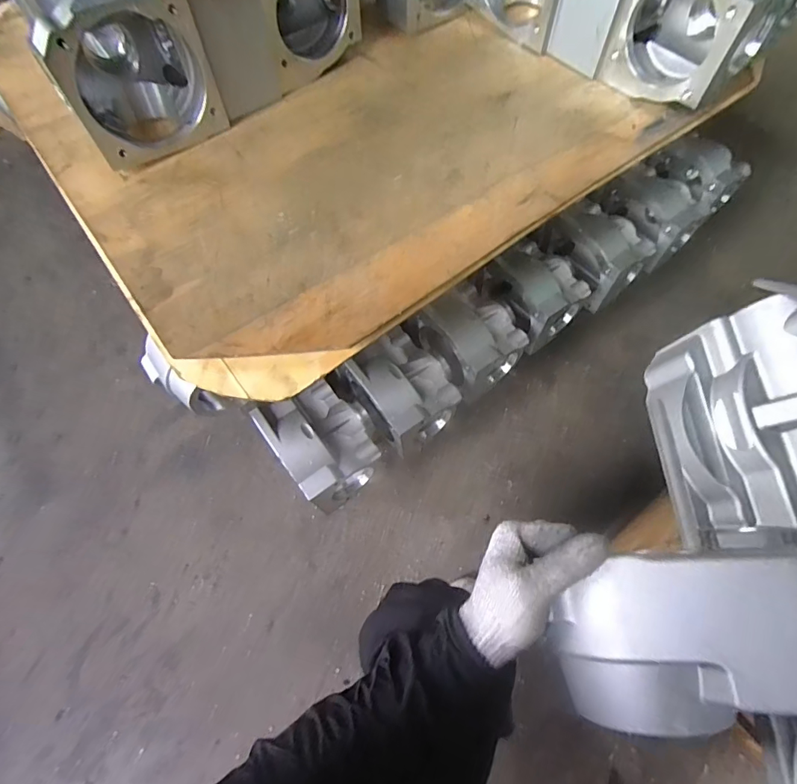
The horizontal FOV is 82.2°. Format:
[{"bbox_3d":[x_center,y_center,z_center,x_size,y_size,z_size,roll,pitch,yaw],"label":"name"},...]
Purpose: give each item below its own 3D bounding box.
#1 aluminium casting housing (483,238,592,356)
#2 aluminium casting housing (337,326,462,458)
[{"bbox_3d":[0.242,-0.186,0.842,0.133,0.123,0.162,-36,70,-15],"label":"aluminium casting housing"},{"bbox_3d":[0.009,-0.011,0.762,0.138,0.136,0.164,-34,69,-14],"label":"aluminium casting housing"}]

